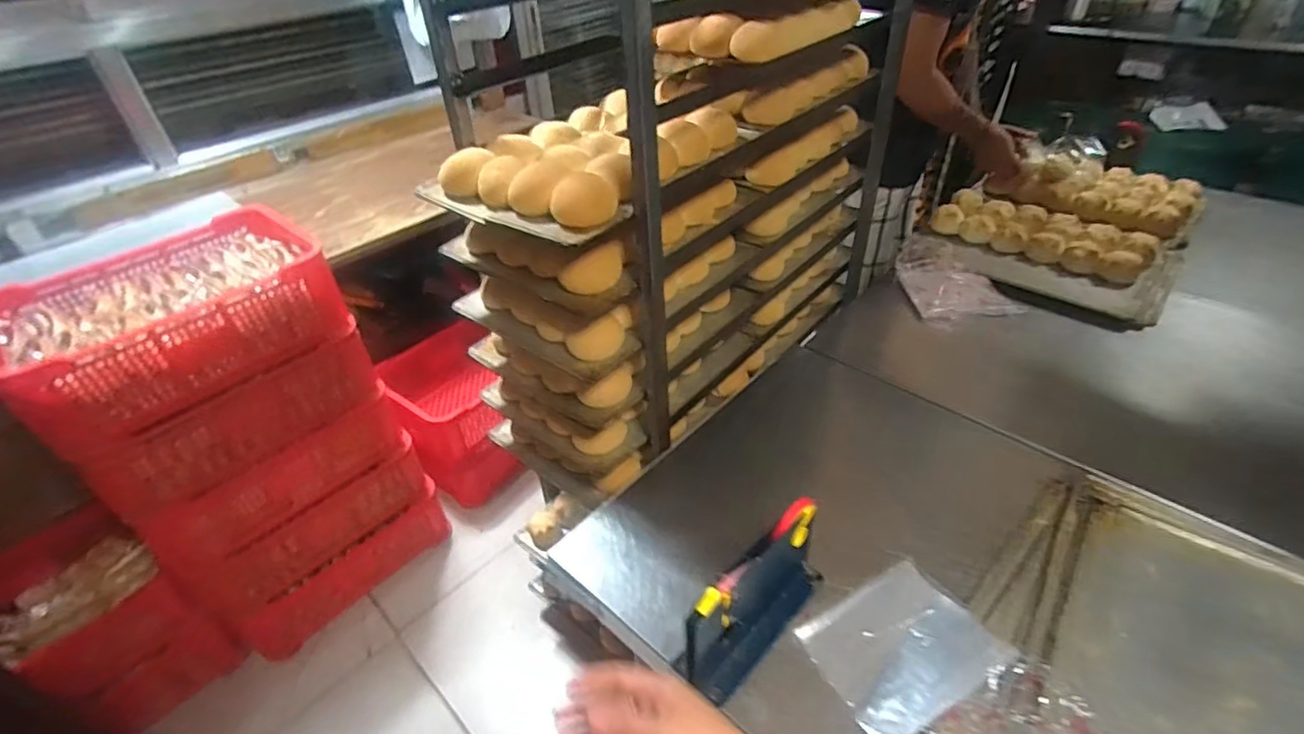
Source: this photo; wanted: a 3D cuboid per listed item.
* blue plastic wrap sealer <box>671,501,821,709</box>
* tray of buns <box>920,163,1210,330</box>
[{"bbox_3d":[0.115,0.251,0.662,0.064,0.151,0.216,29,49,33],"label":"blue plastic wrap sealer"},{"bbox_3d":[0.926,-0.323,1.346,0.454,0.078,0.650,28,49,33],"label":"tray of buns"}]

